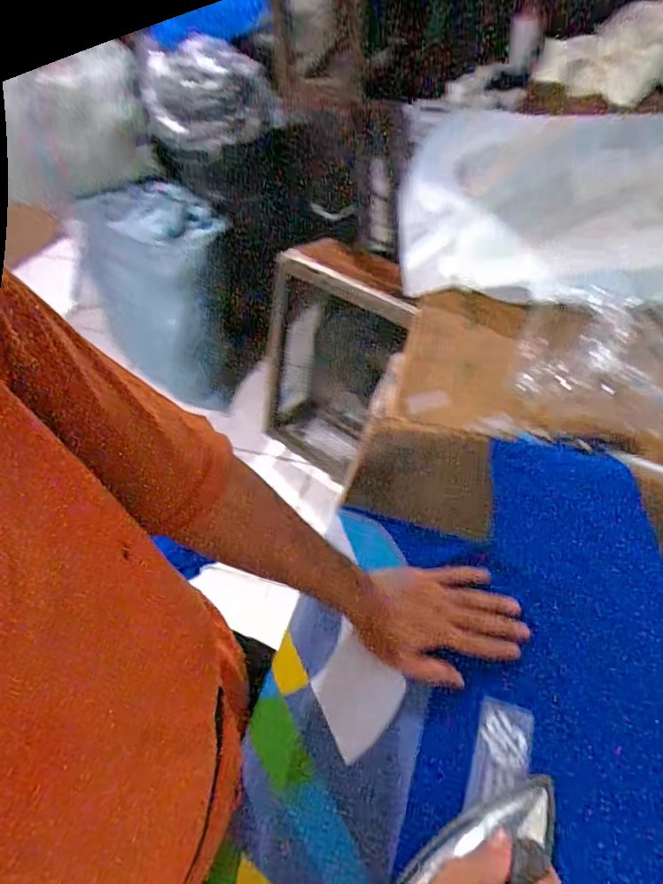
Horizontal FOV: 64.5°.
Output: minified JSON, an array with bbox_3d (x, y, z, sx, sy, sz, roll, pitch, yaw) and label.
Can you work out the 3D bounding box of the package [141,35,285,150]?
[{"bbox_3d":[-0.339,-0.905,1.398,0.395,0.199,0.154,4,55,8],"label":"package"}]

